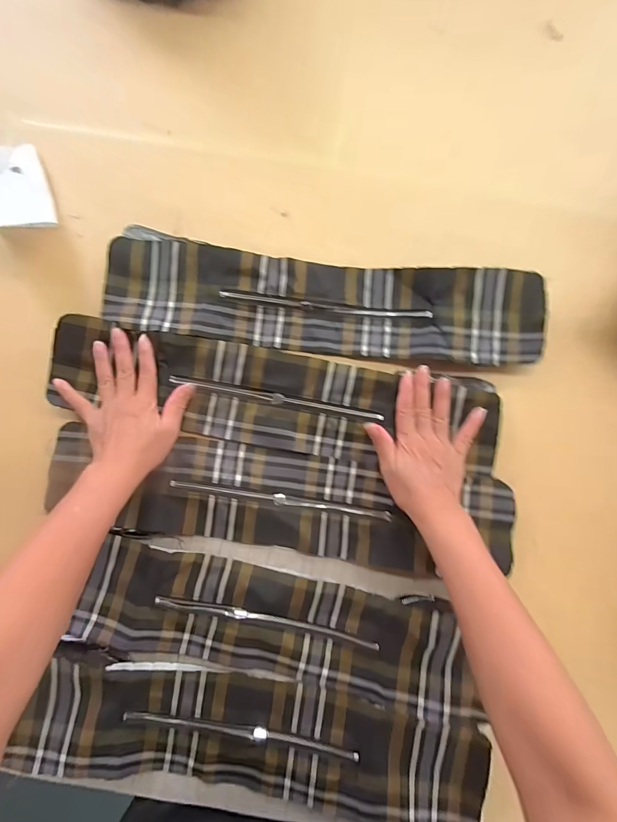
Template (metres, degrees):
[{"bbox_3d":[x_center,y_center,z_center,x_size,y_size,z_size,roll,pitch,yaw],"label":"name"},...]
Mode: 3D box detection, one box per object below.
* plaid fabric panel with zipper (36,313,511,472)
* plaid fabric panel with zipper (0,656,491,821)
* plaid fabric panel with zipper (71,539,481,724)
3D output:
[{"bbox_3d":[-0.034,-0.012,0.451,0.527,0.035,0.115,10,92,-1],"label":"plaid fabric panel with zipper"},{"bbox_3d":[-0.064,0.377,0.418,0.521,0.024,0.134,10,85,1],"label":"plaid fabric panel with zipper"},{"bbox_3d":[-0.030,0.253,0.437,0.447,0.026,0.118,13,82,0],"label":"plaid fabric panel with zipper"}]

